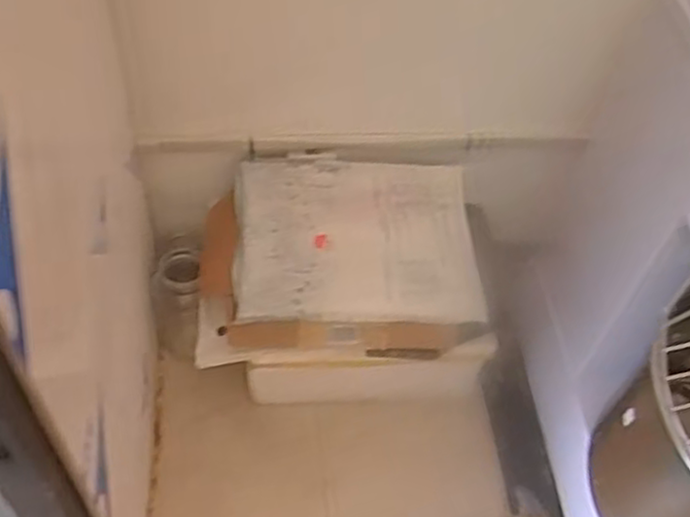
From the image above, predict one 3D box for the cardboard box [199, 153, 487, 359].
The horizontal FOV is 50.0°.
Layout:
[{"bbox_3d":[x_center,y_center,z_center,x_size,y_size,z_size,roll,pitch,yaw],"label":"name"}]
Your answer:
[{"bbox_3d":[-0.016,-0.018,1.222,0.443,0.108,0.376,0,52,-5],"label":"cardboard box"}]

